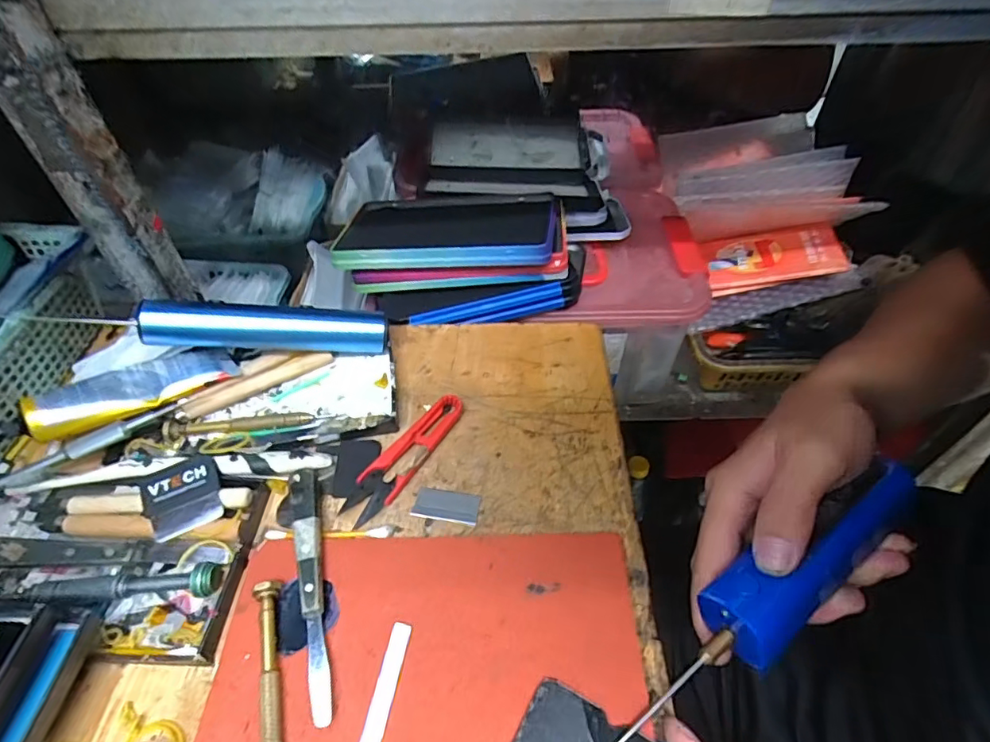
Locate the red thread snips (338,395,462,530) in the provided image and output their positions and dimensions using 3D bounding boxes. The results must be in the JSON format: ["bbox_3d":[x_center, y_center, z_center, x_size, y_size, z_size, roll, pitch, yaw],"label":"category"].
[{"bbox_3d":[-0.053,0.051,0.328,0.022,0.011,0.098,30,55,24],"label":"red thread snips"}]

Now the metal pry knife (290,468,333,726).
[{"bbox_3d":[-0.096,0.108,0.275,0.013,0.009,0.131,-13,50,-10],"label":"metal pry knife"}]

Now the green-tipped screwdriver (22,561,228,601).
[{"bbox_3d":[-0.191,0.110,0.274,0.093,0.012,0.016,-2,49,-1],"label":"green-tipped screwdriver"}]

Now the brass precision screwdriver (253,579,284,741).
[{"bbox_3d":[-0.100,0.149,0.238,0.011,0.011,0.108,-15,50,-12],"label":"brass precision screwdriver"}]

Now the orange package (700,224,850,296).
[{"bbox_3d":[0.297,-0.124,0.569,0.127,0.016,0.075,-7,52,22],"label":"orange package"}]

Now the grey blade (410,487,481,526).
[{"bbox_3d":[-0.029,0.080,0.313,0.038,0.004,0.019,7,49,7],"label":"grey blade"}]

